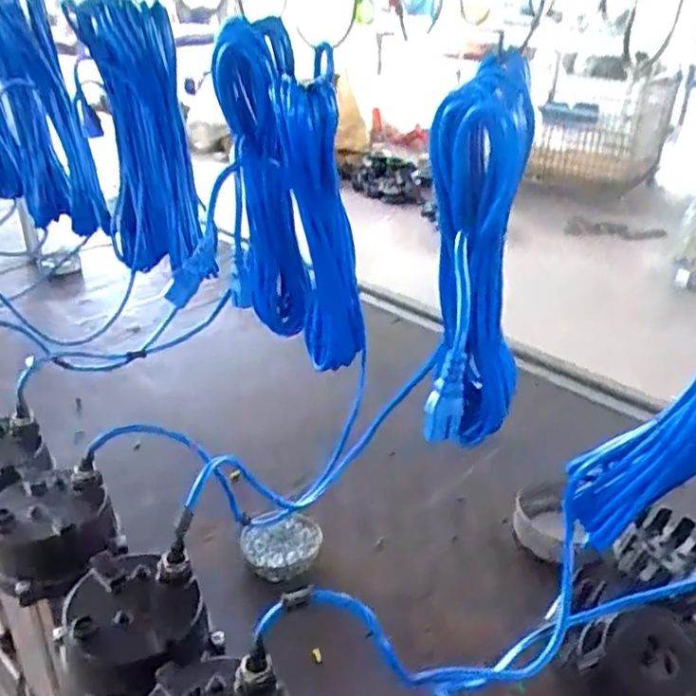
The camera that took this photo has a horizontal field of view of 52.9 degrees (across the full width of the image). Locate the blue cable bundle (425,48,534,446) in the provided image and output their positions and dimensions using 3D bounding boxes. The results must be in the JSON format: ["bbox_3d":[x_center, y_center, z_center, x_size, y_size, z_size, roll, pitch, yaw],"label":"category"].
[{"bbox_3d":[0.107,-0.054,0.610,0.077,0.350,0.094,18,33,27],"label":"blue cable bundle"}]

